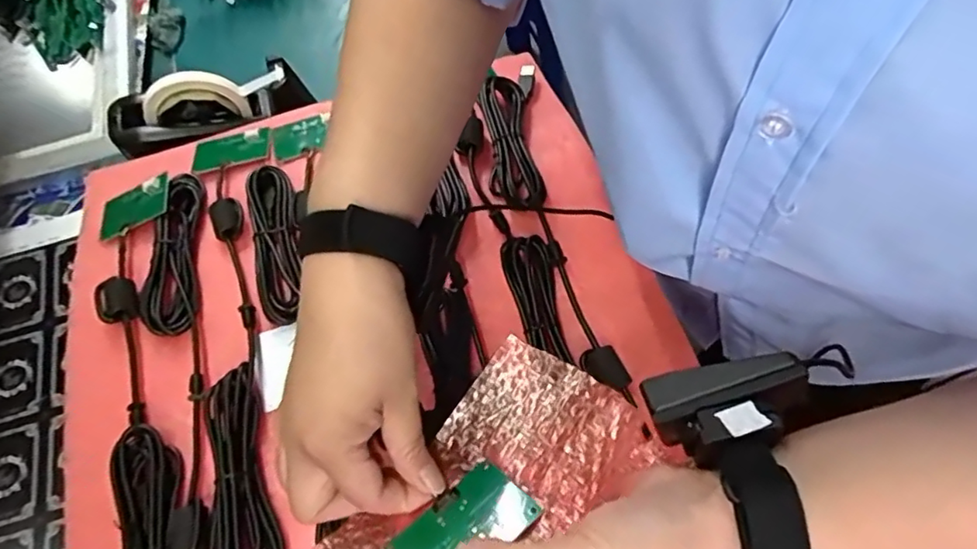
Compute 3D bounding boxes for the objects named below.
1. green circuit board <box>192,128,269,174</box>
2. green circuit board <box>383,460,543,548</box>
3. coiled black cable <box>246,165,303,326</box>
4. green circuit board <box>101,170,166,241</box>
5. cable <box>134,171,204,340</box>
[{"bbox_3d":[-0.235,-0.116,0.525,0.069,0.005,0.043,-14,57,0],"label":"green circuit board"},{"bbox_3d":[-0.014,0.126,0.287,0.070,0.008,0.044,-35,41,-25],"label":"green circuit board"},{"bbox_3d":[-0.168,-0.026,0.459,0.036,0.018,0.142,-17,66,-1],"label":"coiled black cable"},{"bbox_3d":[-0.300,-0.056,0.486,0.066,0.007,0.043,-21,65,9],"label":"green circuit board"},{"bbox_3d":[-0.254,-0.022,0.459,0.041,0.016,0.152,-12,66,1],"label":"cable"}]

